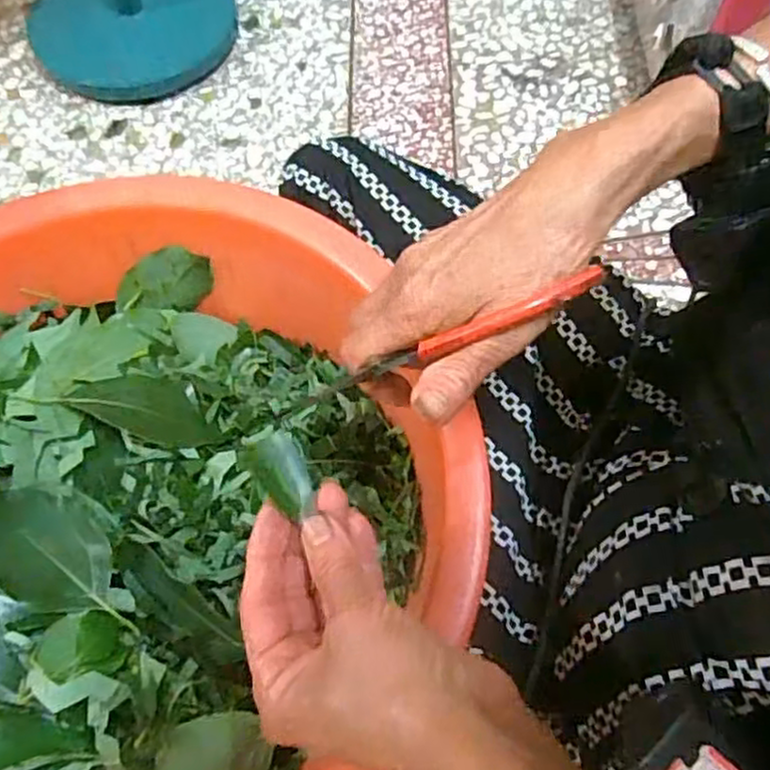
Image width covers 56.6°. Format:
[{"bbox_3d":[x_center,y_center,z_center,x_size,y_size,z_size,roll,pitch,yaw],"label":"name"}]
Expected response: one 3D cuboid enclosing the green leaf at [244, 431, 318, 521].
[{"bbox_3d":[-0.044,0.038,0.299,0.024,0.008,0.034,-17,75,-34],"label":"green leaf"}]

